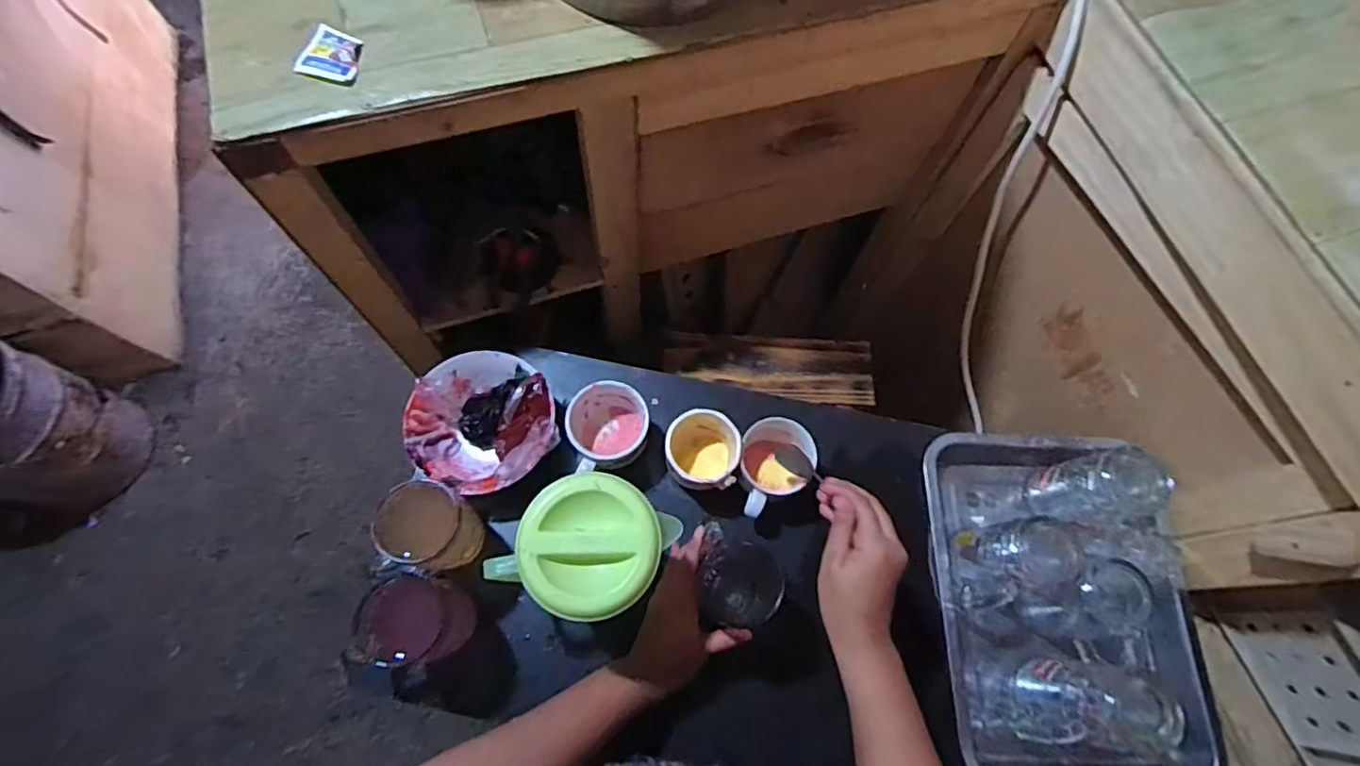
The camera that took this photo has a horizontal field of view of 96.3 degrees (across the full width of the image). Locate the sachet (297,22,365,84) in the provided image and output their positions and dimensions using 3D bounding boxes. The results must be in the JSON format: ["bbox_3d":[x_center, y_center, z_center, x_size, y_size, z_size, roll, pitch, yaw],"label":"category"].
[{"bbox_3d":[-0.286,-0.269,0.500,0.045,0.009,0.047,11,70,3],"label":"sachet"}]

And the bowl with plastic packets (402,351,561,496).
[{"bbox_3d":[-0.212,0.044,0.660,0.150,0.073,0.151,0,70,-1],"label":"bowl with plastic packets"}]

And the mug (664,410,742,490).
[{"bbox_3d":[0.025,0.075,0.663,0.074,0.078,0.076,0,70,-1],"label":"mug"}]

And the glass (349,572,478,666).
[{"bbox_3d":[-0.247,0.223,0.574,0.085,0.117,0.072,2,70,0],"label":"glass"}]

